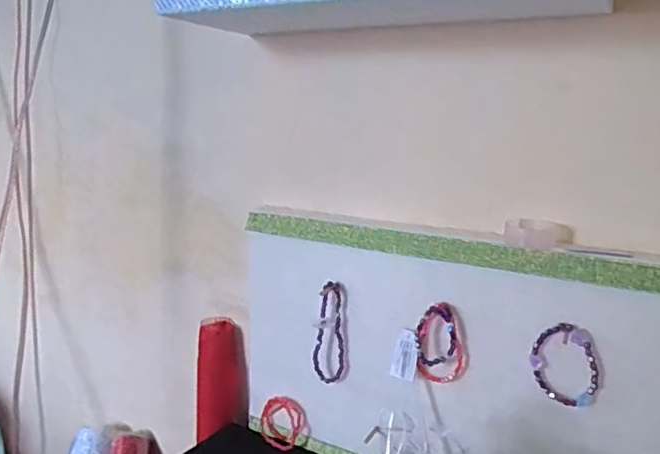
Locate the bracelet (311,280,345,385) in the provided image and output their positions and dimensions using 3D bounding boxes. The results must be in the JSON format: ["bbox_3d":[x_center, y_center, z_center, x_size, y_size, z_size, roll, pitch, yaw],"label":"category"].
[{"bbox_3d":[0.000,0.127,0.697,0.038,0.123,0.007,2,12,-6],"label":"bracelet"}]

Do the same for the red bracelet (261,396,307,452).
[{"bbox_3d":[-0.063,0.253,0.752,0.060,0.069,0.024,12,15,38],"label":"red bracelet"}]

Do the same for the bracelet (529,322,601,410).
[{"bbox_3d":[0.233,0.136,0.575,0.065,0.080,0.011,9,13,28],"label":"bracelet"}]

